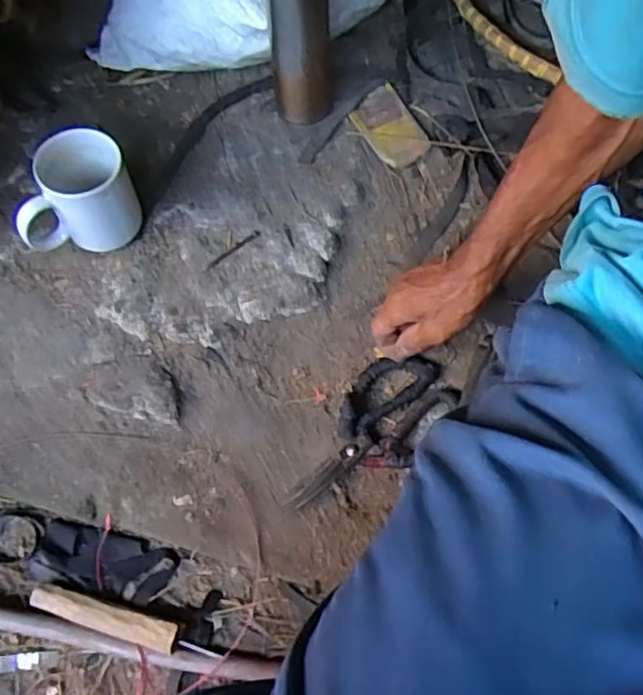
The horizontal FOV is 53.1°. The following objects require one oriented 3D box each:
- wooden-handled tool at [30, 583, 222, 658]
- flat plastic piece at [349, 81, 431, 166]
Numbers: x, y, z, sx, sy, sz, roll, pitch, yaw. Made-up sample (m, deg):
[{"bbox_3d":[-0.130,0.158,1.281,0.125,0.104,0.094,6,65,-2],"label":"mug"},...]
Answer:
[{"bbox_3d":[-0.192,0.264,0.616,0.183,0.026,0.028,15,68,4],"label":"wooden-handled tool"},{"bbox_3d":[0.079,-0.263,0.759,0.069,0.005,0.104,-26,71,-12],"label":"flat plastic piece"}]

